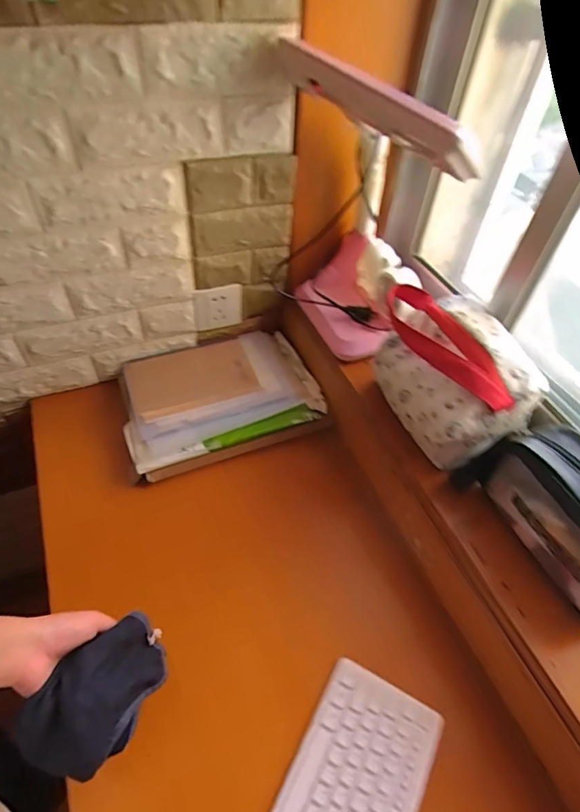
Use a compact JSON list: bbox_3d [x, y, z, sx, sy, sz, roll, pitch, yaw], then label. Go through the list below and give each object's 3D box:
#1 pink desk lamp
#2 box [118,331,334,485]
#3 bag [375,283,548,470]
[{"bbox_3d":[0.105,-0.281,0.679,0.219,0.374,0.205,-5,51,-7],"label":"pink desk lamp"},{"bbox_3d":[-0.124,-0.023,0.812,0.333,0.052,0.238,-16,53,-16],"label":"box"},{"bbox_3d":[0.223,-0.054,0.638,0.158,0.122,0.231,-14,53,-15],"label":"bag"}]

